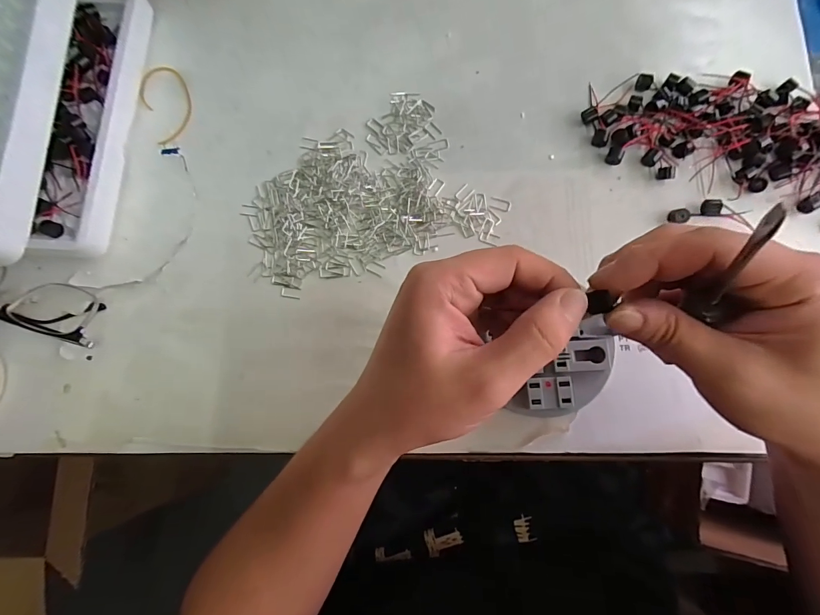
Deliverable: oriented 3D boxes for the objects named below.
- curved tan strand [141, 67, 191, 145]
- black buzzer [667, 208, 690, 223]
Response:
[{"bbox_3d":[-0.209,-0.178,0.340,0.038,0.006,0.075,-26,81,-2],"label":"curved tan strand"},{"bbox_3d":[0.206,-0.070,0.301,0.012,0.010,0.012,0,81,2],"label":"black buzzer"}]

